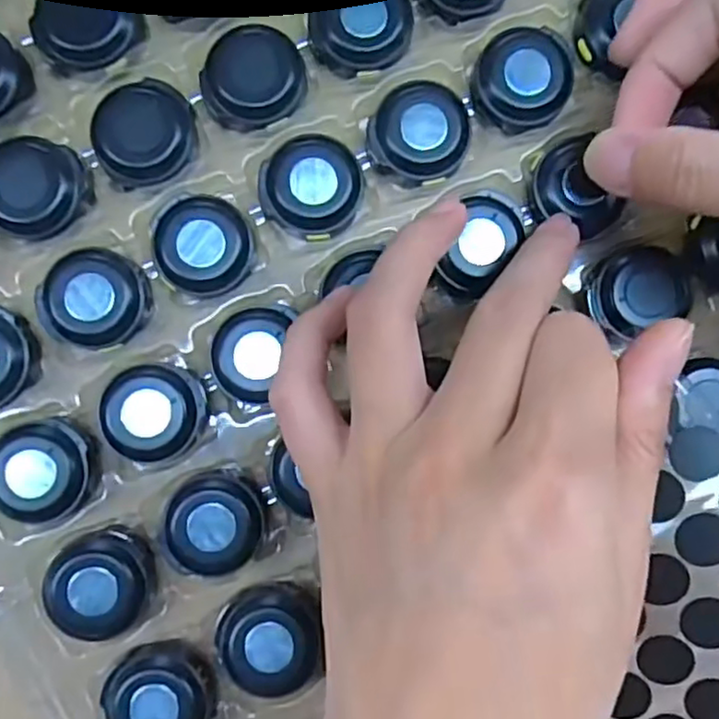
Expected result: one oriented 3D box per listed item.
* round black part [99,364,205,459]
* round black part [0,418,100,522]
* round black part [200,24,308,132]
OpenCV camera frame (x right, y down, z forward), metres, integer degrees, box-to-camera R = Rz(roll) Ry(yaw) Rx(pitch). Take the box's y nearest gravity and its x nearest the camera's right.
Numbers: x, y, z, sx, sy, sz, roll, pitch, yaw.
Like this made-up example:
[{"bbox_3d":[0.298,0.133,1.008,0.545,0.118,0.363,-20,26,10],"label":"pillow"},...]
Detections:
[{"bbox_3d":[-0.060,0.016,0.193,0.029,0.005,0.027,0,89,-4],"label":"round black part"},{"bbox_3d":[-0.091,0.032,0.190,0.029,0.006,0.027,0,89,-4],"label":"round black part"},{"bbox_3d":[-0.032,-0.085,0.200,0.031,0.008,0.030,0,89,-4],"label":"round black part"}]

